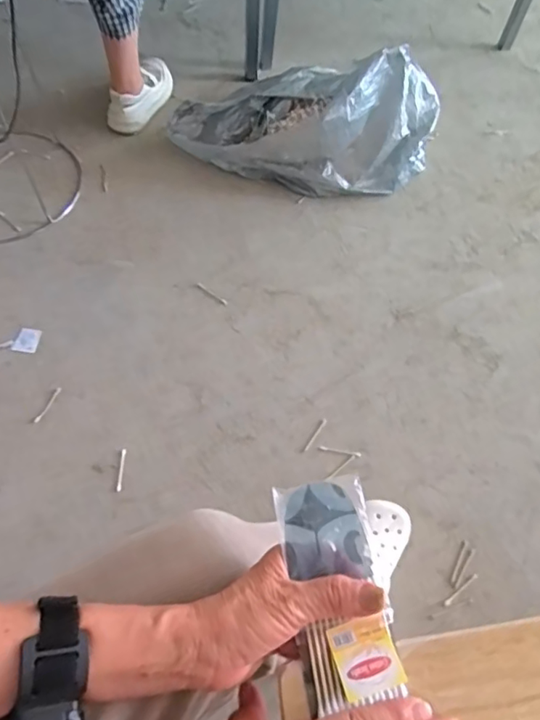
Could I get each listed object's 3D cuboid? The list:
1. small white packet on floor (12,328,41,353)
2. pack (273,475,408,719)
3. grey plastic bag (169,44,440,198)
[{"bbox_3d":[-0.471,-0.038,1.038,0.044,0.008,0.049,7,61,1],"label":"small white packet on floor"},{"bbox_3d":[0.045,0.150,0.362,0.062,0.007,0.135,-7,63,-7],"label":"pack"},{"bbox_3d":[0.078,-0.573,1.233,0.588,0.240,0.281,19,62,7],"label":"grey plastic bag"}]

